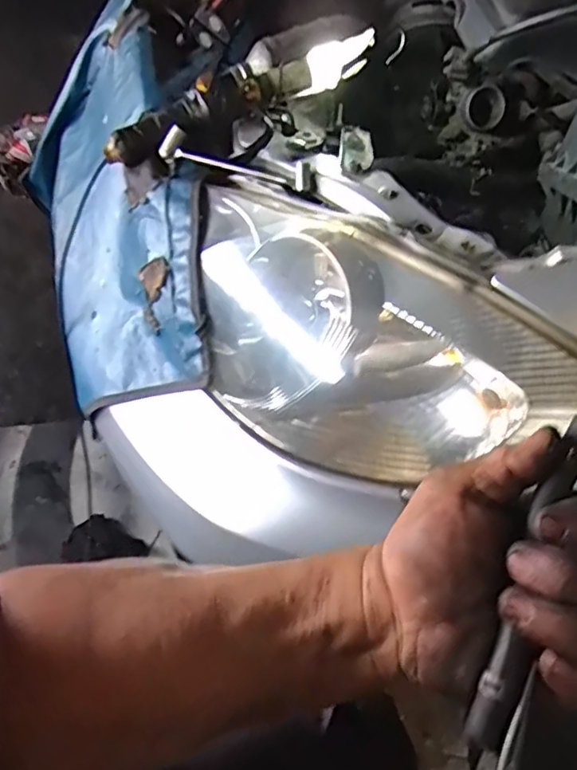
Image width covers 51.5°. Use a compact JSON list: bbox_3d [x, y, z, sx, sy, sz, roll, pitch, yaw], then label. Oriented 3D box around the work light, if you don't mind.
[{"bbox_3d":[-0.049,-0.309,0.634,0.300,0.067,0.041,-25,57,-3],"label":"work light"}]

